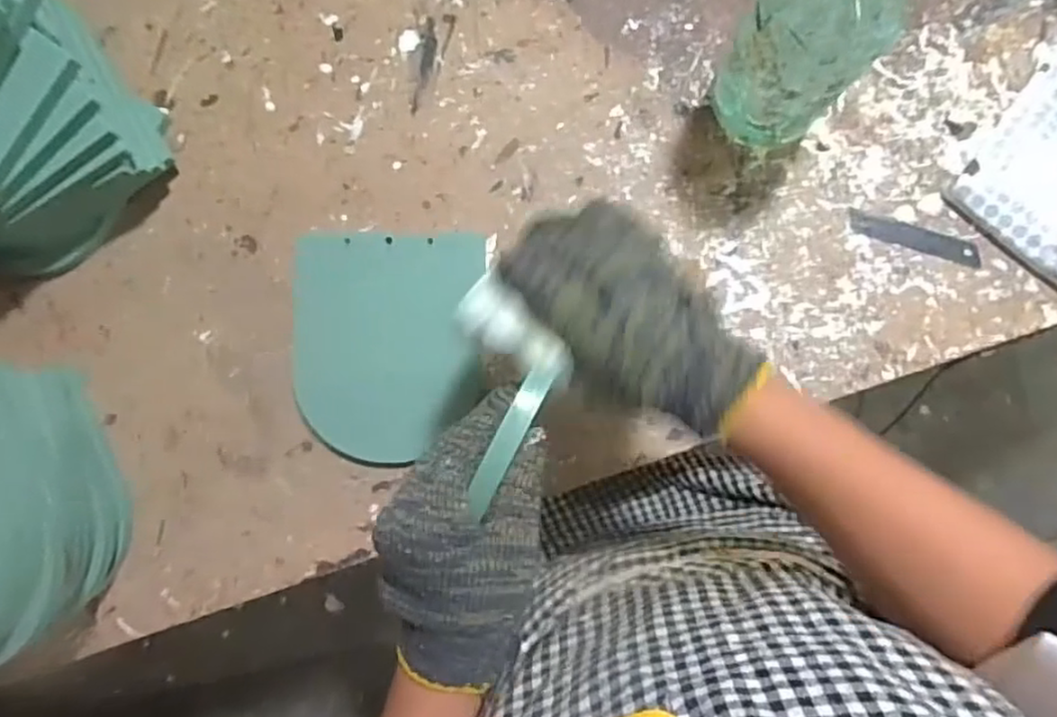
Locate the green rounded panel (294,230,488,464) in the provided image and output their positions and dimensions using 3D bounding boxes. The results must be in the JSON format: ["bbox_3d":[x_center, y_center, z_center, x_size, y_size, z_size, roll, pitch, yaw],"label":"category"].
[{"bbox_3d":[-0.106,-0.010,0.519,0.140,0.008,0.171,1,92,-5],"label":"green rounded panel"}]

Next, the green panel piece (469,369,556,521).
[{"bbox_3d":[-0.009,0.040,0.329,0.012,0.005,0.074,26,88,2],"label":"green panel piece"}]

